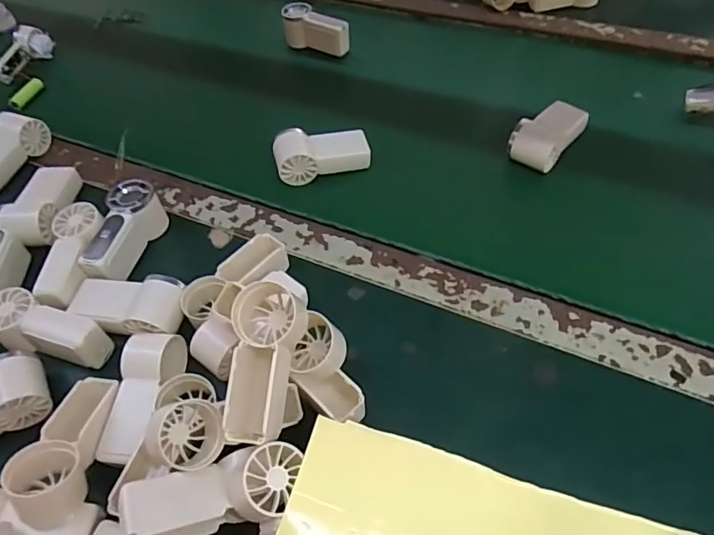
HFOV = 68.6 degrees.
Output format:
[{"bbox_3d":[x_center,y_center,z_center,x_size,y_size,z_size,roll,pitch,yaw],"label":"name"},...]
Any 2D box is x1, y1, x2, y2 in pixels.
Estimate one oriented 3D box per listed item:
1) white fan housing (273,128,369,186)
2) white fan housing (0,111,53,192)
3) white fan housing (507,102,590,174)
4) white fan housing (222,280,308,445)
[{"bbox_3d":[-0.036,-0.118,0.545,0.094,0.038,0.055,-10,53,-2],"label":"white fan housing"},{"bbox_3d":[-0.380,-0.127,0.569,0.050,0.045,0.091,20,58,19],"label":"white fan housing"},{"bbox_3d":[0.195,-0.138,0.525,0.047,0.024,0.099,34,63,27],"label":"white fan housing"},{"bbox_3d":[-0.058,0.056,0.324,0.037,0.037,0.098,3,67,8],"label":"white fan housing"}]

